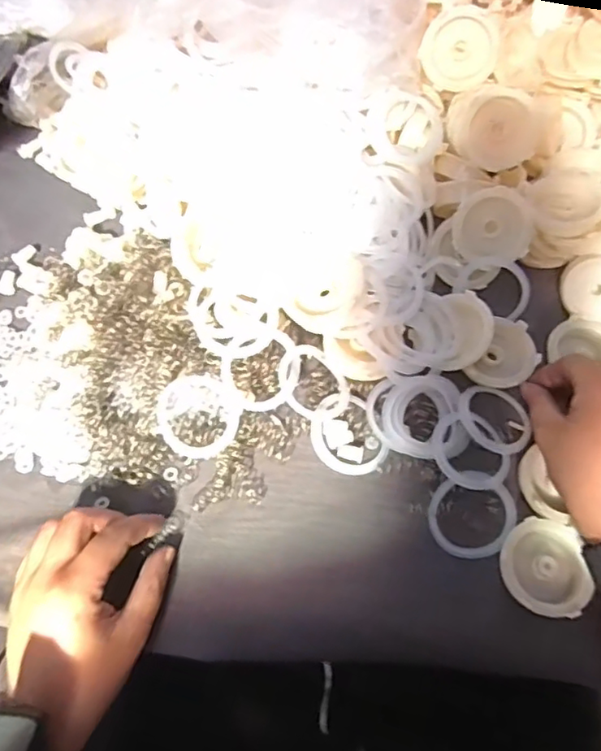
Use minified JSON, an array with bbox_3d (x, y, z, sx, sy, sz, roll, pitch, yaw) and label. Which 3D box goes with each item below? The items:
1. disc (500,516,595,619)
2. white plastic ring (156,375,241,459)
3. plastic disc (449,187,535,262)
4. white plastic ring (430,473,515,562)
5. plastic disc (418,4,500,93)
[{"bbox_3d":[0.146,0.115,0.350,0.052,0.017,0.052,1,66,-2],"label":"disc"},{"bbox_3d":[-0.067,0.025,0.380,0.051,0.013,0.056,1,66,-2],"label":"white plastic ring"},{"bbox_3d":[0.137,-0.107,0.417,0.054,0.006,0.050,2,105,10],"label":"plastic disc"},{"bbox_3d":[0.106,0.086,0.362,0.051,0.012,0.052,0,80,-1],"label":"white plastic ring"},{"bbox_3d":[0.115,-0.235,0.425,0.053,0.053,0.010,-20,26,22],"label":"plastic disc"}]

